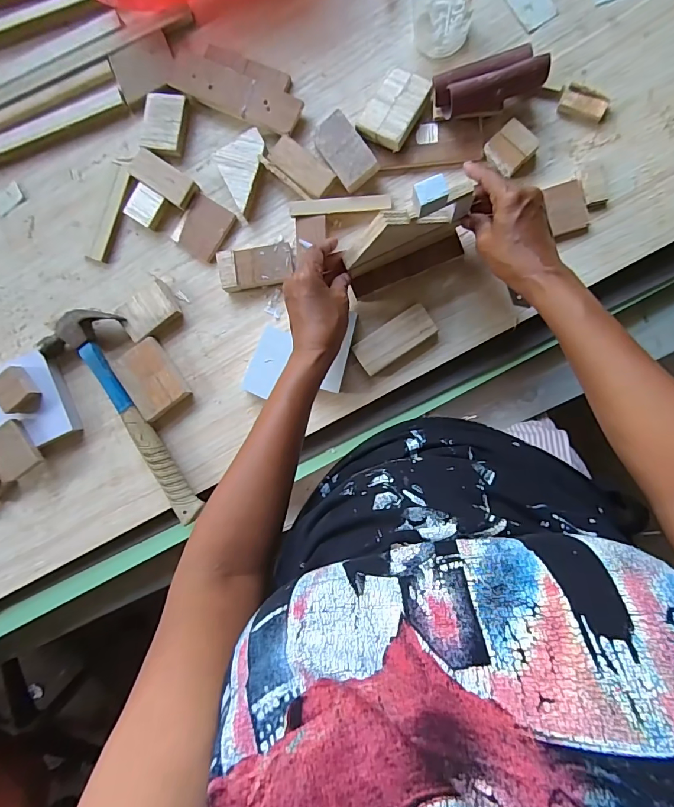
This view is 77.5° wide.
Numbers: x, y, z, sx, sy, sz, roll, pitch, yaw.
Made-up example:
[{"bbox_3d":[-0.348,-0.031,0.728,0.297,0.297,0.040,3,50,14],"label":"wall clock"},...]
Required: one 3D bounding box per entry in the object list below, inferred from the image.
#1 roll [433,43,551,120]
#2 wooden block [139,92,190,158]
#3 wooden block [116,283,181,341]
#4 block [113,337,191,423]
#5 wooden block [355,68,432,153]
[{"bbox_3d":[0.157,-0.334,0.438,0.104,0.043,0.049,-17,89,6],"label":"roll"},{"bbox_3d":[-0.208,-0.332,0.503,0.050,0.014,0.069,12,91,7],"label":"wooden block"},{"bbox_3d":[-0.226,-0.108,0.503,0.063,0.016,0.050,-35,85,6],"label":"wooden block"},{"bbox_3d":[-0.224,-0.028,0.507,0.061,0.021,0.087,-35,85,6],"label":"block"},{"bbox_3d":[0.063,-0.323,0.461,0.055,0.020,0.081,31,93,6],"label":"wooden block"}]

